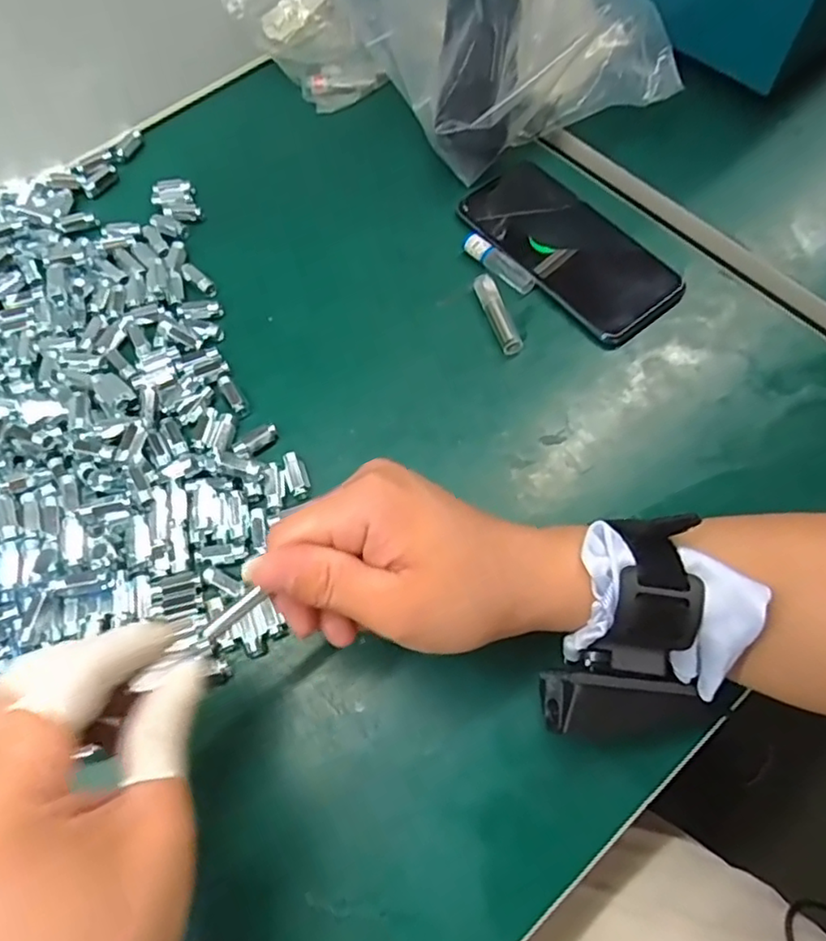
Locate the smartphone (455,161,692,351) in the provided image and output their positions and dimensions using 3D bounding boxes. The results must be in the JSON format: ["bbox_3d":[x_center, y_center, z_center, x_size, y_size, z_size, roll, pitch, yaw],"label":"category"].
[{"bbox_3d":[0.105,-0.152,0.430,0.076,0.010,0.157,-35,70,-16],"label":"smartphone"}]

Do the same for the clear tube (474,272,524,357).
[{"bbox_3d":[0.054,-0.101,0.406,0.013,0.011,0.059,-17,66,-9],"label":"clear tube"}]

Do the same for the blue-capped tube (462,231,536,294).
[{"bbox_3d":[0.056,-0.141,0.422,0.014,0.012,0.061,-37,70,-17],"label":"blue-capped tube"}]

